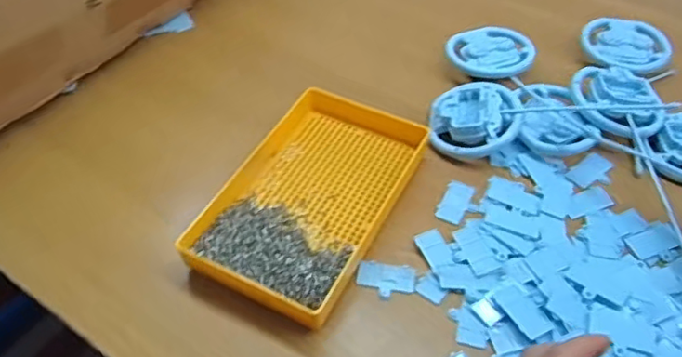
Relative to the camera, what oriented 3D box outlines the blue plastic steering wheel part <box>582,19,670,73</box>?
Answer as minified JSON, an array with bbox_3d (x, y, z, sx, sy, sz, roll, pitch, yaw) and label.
[{"bbox_3d":[0.352,-0.165,0.738,0.101,0.015,0.089,3,50,2],"label":"blue plastic steering wheel part"}]

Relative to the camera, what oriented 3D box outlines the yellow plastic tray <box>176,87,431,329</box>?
[{"bbox_3d":[-0.030,0.011,0.590,0.162,0.033,0.263,21,53,16],"label":"yellow plastic tray"}]

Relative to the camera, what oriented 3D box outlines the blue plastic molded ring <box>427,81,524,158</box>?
[{"bbox_3d":[0.145,-0.062,0.648,0.095,0.035,0.094,0,50,0],"label":"blue plastic molded ring"}]

